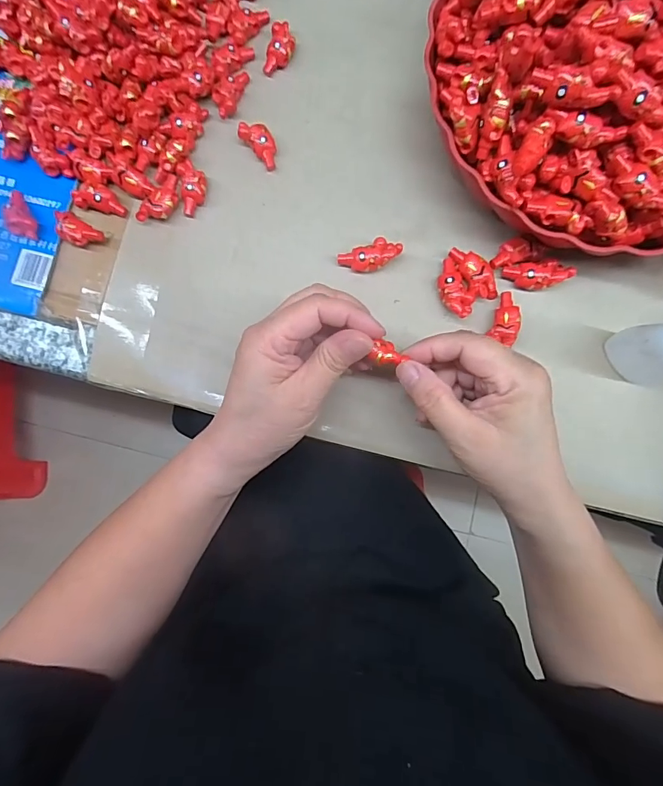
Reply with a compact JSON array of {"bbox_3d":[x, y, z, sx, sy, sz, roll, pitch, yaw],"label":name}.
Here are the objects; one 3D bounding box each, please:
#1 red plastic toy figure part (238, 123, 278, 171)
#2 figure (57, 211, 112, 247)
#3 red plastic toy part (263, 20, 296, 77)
[{"bbox_3d":[-0.050,-0.179,0.305,0.018,0.014,0.035,-41,84,-4],"label":"red plastic toy figure part"},{"bbox_3d":[-0.178,-0.113,0.297,0.035,0.012,0.019,27,84,5],"label":"figure"},{"bbox_3d":[-0.037,-0.252,0.313,0.018,0.013,0.037,18,84,4],"label":"red plastic toy part"}]

